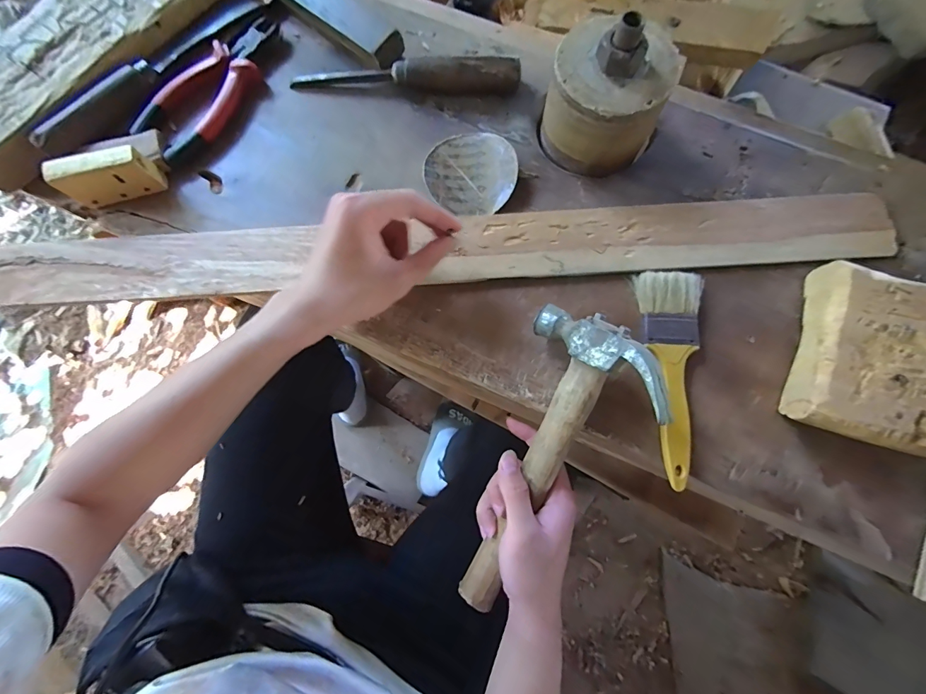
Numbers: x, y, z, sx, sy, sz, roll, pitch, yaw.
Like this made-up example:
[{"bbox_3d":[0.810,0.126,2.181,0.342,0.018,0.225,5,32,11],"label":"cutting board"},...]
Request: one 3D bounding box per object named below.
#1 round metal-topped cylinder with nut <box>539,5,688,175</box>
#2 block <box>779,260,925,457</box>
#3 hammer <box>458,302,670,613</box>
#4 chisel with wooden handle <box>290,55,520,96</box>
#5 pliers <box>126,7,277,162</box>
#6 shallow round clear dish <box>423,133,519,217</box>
[{"bbox_3d":[0.126,-0.222,0.355,0.102,0.095,0.095,18,79,4],"label":"round metal-topped cylinder with nut"},{"bbox_3d":[0.320,0.008,0.313,0.100,0.035,0.135,15,78,3],"label":"block"},{"bbox_3d":[0.075,0.096,0.336,0.114,0.031,0.247,35,113,38],"label":"hammer"},{"bbox_3d":[-0.059,-0.275,0.405,0.228,0.036,0.024,6,78,1],"label":"chisel with wooden handle"},{"bbox_3d":[-0.258,-0.277,0.415,0.074,0.013,0.193,28,80,6],"label":"pliers"},{"bbox_3d":[0.007,-0.169,0.385,0.085,0.015,0.089,0,78,0],"label":"shallow round clear dish"}]

